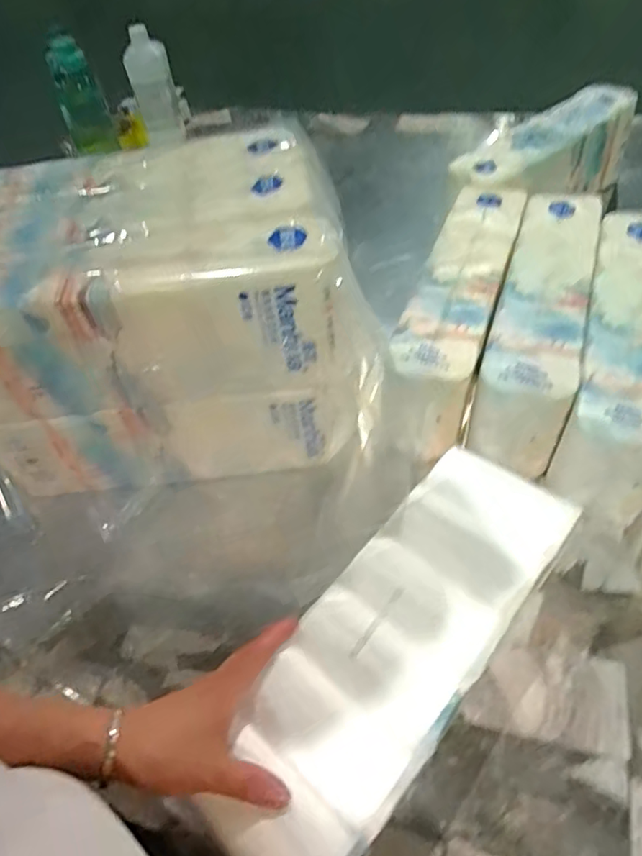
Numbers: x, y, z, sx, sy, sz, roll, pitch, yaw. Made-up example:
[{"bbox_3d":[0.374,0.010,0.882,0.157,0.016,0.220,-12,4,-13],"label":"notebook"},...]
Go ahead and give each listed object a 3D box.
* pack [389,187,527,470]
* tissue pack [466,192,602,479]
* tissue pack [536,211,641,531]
[{"bbox_3d":[0.160,-0.149,0.704,0.114,0.108,0.423,13,53,17],"label":"pack"},{"bbox_3d":[0.266,-0.139,0.685,0.099,0.124,0.390,13,53,16],"label":"tissue pack"},{"bbox_3d":[0.345,-0.085,0.648,0.100,0.134,0.394,15,54,18],"label":"tissue pack"}]

